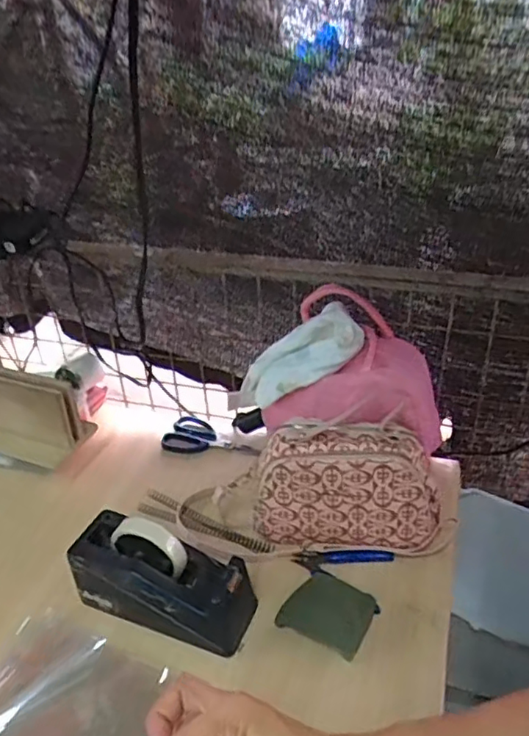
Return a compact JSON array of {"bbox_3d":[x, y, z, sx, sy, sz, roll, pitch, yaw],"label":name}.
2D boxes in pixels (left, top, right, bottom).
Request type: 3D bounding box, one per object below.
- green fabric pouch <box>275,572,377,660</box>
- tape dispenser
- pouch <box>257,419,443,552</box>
[{"bbox_3d":[0.070,0.270,0.649,0.093,0.039,0.062,13,36,25],"label":"green fabric pouch"},{"bbox_3d":[-0.115,0.233,0.653,0.208,0.115,0.072,9,34,19],"label":"tape dispenser"},{"bbox_3d":[0.101,0.152,0.727,0.214,0.153,0.075,-1,32,4],"label":"pouch"}]

